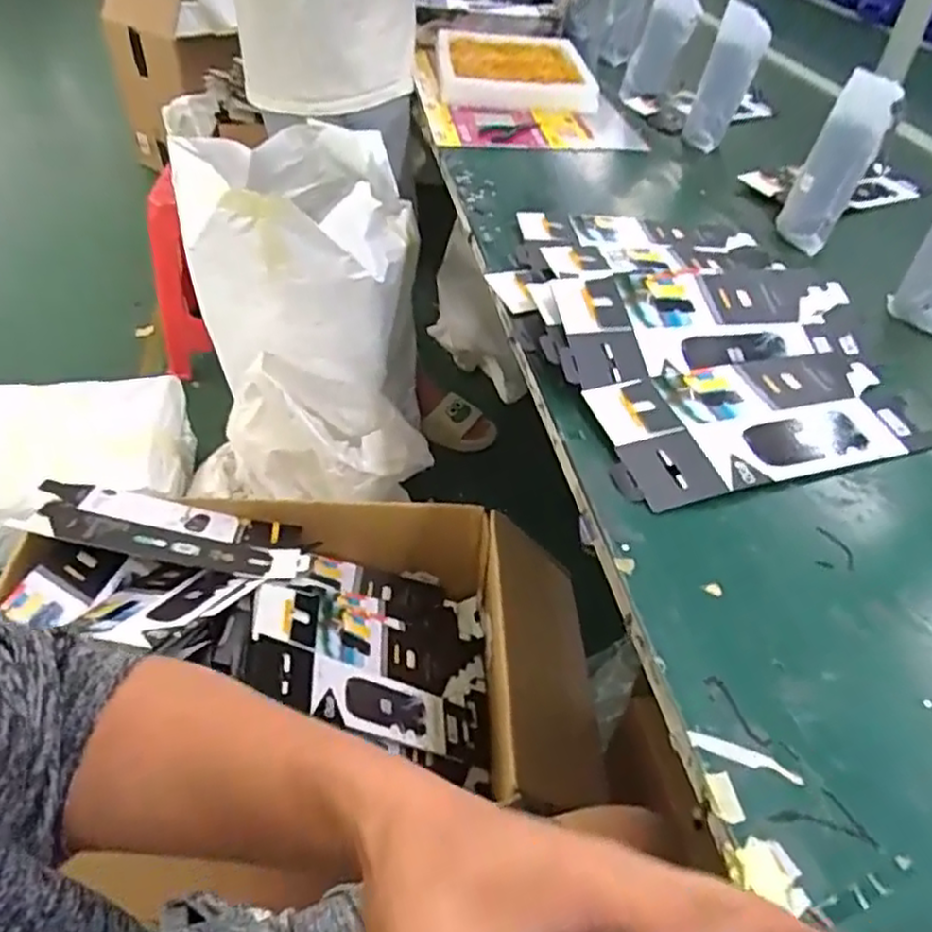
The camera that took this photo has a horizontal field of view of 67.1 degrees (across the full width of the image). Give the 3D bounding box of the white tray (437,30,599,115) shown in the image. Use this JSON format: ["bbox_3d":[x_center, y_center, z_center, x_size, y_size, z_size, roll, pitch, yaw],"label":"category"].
[{"bbox_3d":[0.089,-0.814,1.433,0.292,0.054,0.437,-2,44,-7],"label":"white tray"}]

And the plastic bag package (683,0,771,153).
[{"bbox_3d":[0.447,-0.663,1.206,0.092,0.201,0.066,20,46,15],"label":"plastic bag package"}]

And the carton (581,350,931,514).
[{"bbox_3d":[0.278,-0.047,0.658,0.332,0.018,0.142,-12,46,-17],"label":"carton"}]

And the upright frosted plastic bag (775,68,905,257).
[{"bbox_3d":[0.481,-0.389,0.926,0.085,0.201,0.056,24,47,19],"label":"upright frosted plastic bag"}]

